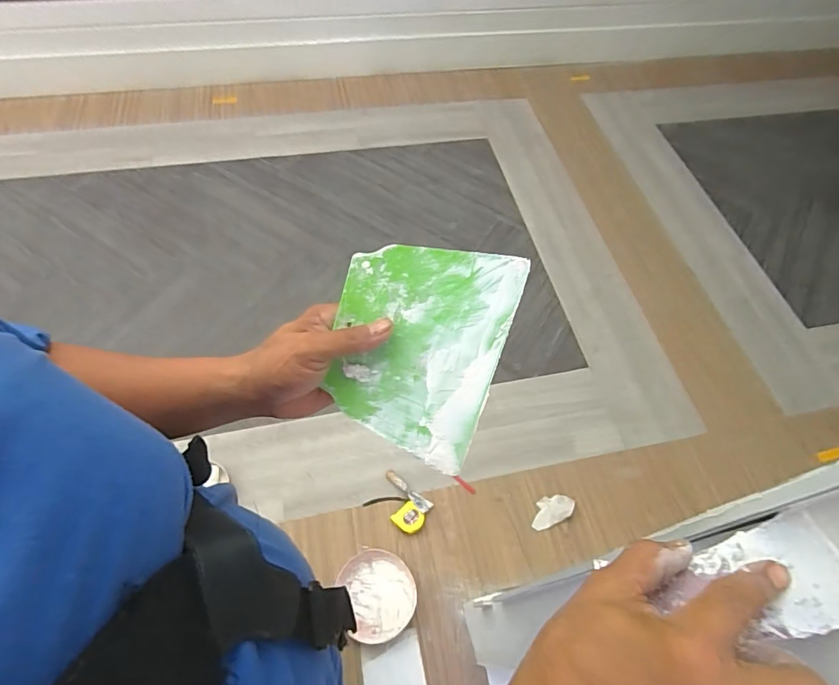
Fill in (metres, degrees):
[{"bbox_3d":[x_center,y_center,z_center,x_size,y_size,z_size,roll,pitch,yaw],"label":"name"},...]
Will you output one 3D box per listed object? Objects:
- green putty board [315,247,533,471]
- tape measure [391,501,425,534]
[{"bbox_3d":[-0.004,0.004,0.371,0.127,0.004,0.164,18,99,6],"label":"green putty board"},{"bbox_3d":[-0.029,0.500,1.355,0.080,0.032,0.073,41,64,18],"label":"tape measure"}]

